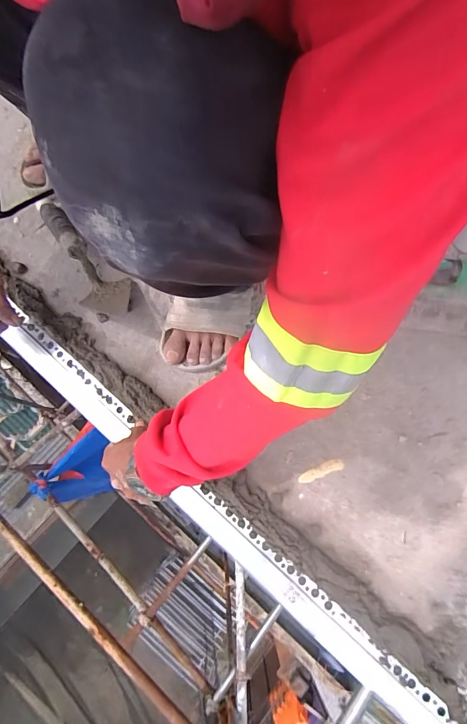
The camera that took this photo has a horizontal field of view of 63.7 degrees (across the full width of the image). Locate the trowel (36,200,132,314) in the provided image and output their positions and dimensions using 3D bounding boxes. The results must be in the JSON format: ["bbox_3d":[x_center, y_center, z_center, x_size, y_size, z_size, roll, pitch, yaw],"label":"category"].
[{"bbox_3d":[-0.227,-0.146,0.551,0.069,0.058,0.233,-43,79,-11],"label":"trowel"}]

